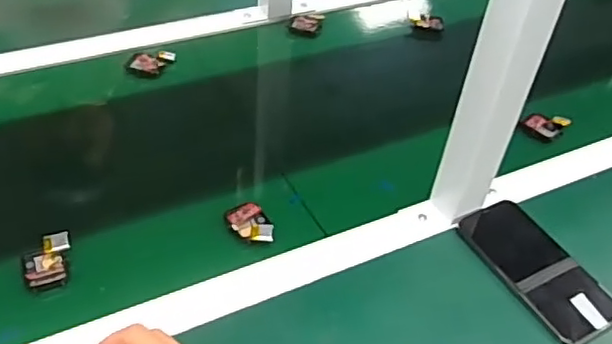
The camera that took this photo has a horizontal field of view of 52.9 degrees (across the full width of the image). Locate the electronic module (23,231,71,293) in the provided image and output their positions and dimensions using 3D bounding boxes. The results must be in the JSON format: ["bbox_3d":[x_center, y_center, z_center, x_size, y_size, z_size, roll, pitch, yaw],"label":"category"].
[{"bbox_3d":[-0.233,0.082,0.556,0.039,0.016,0.051,-11,48,-17],"label":"electronic module"}]

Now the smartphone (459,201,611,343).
[{"bbox_3d":[0.224,0.091,0.594,0.077,0.009,0.157,-20,52,-24],"label":"smartphone"}]

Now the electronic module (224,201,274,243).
[{"bbox_3d":[-0.055,0.051,0.609,0.035,0.010,0.055,-18,51,-22],"label":"electronic module"}]

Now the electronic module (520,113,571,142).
[{"bbox_3d":[0.293,-0.058,0.756,0.049,0.019,0.035,28,50,19],"label":"electronic module"}]

